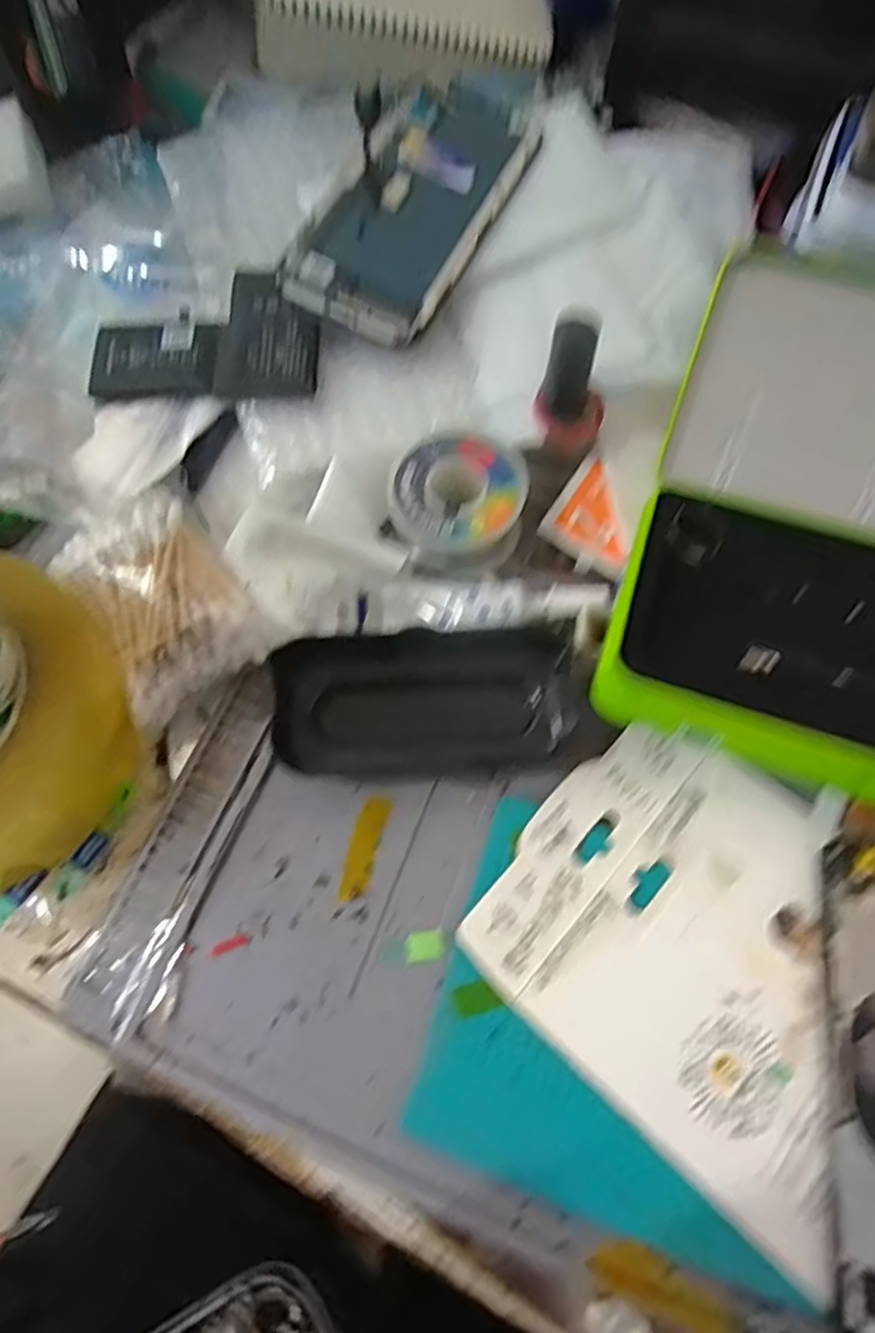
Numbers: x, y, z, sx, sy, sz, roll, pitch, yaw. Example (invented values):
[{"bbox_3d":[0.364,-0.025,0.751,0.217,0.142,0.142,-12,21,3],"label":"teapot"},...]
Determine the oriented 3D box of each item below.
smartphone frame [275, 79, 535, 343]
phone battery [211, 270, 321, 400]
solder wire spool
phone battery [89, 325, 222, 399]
[{"bbox_3d":[-0.004,-0.210,0.310,0.065,0.005,0.161,27,74,5],"label":"smartphone frame"},{"bbox_3d":[-0.068,-0.137,0.291,0.041,0.005,0.053,7,86,6],"label":"phone battery"},{"bbox_3d":[0.007,-0.067,0.282,0.054,0.022,0.051,0,66,1],"label":"solder wire spool"},{"bbox_3d":[-0.118,-0.129,0.295,0.054,0.005,0.030,-1,86,6],"label":"phone battery"}]

